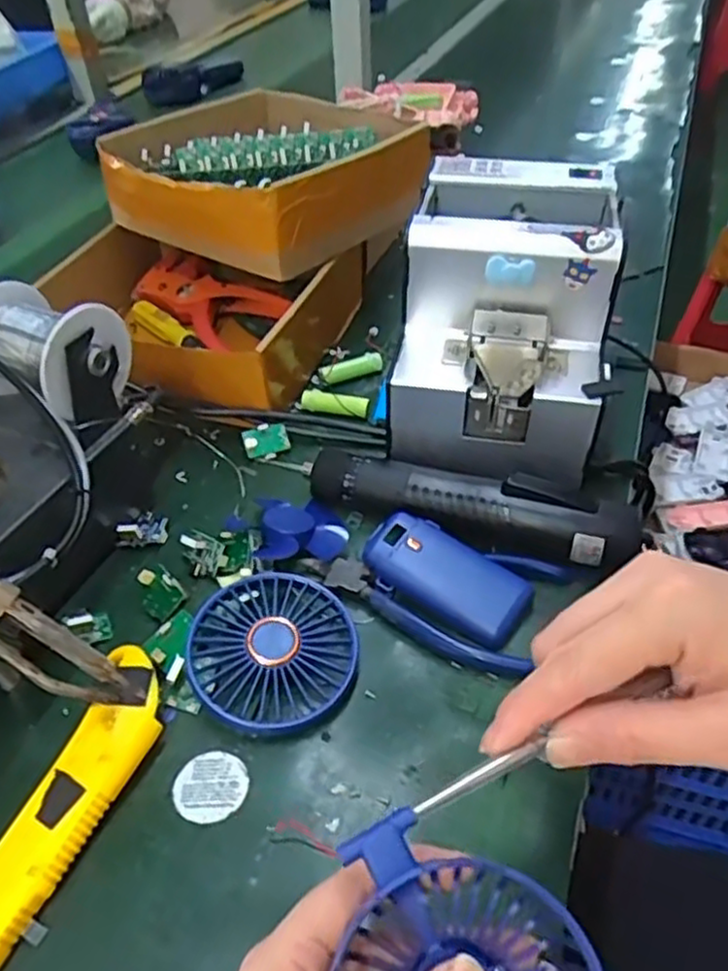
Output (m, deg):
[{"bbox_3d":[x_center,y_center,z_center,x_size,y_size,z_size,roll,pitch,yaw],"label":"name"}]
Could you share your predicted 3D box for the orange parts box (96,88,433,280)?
[{"bbox_3d":[-0.077,-0.262,0.603,0.191,0.066,0.227,26,51,26],"label":"orange parts box"}]

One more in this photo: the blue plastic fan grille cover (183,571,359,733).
[{"bbox_3d":[-0.047,0.086,0.376,0.083,0.022,0.085,30,53,29],"label":"blue plastic fan grille cover"}]

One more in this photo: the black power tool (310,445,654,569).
[{"bbox_3d":[0.062,0.010,0.435,0.195,0.039,0.032,14,47,17],"label":"black power tool"}]

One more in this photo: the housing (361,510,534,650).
[{"bbox_3d":[0.045,0.050,0.405,0.094,0.023,0.042,24,50,25],"label":"housing"}]

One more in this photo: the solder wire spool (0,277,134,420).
[{"bbox_3d":[-0.180,-0.075,0.408,0.082,0.058,0.068,14,47,16],"label":"solder wire spool"}]

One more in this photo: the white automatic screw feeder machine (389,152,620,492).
[{"bbox_3d":[0.092,-0.106,0.476,0.123,0.146,0.173,7,45,10],"label":"white automatic screw feeder machine"}]

